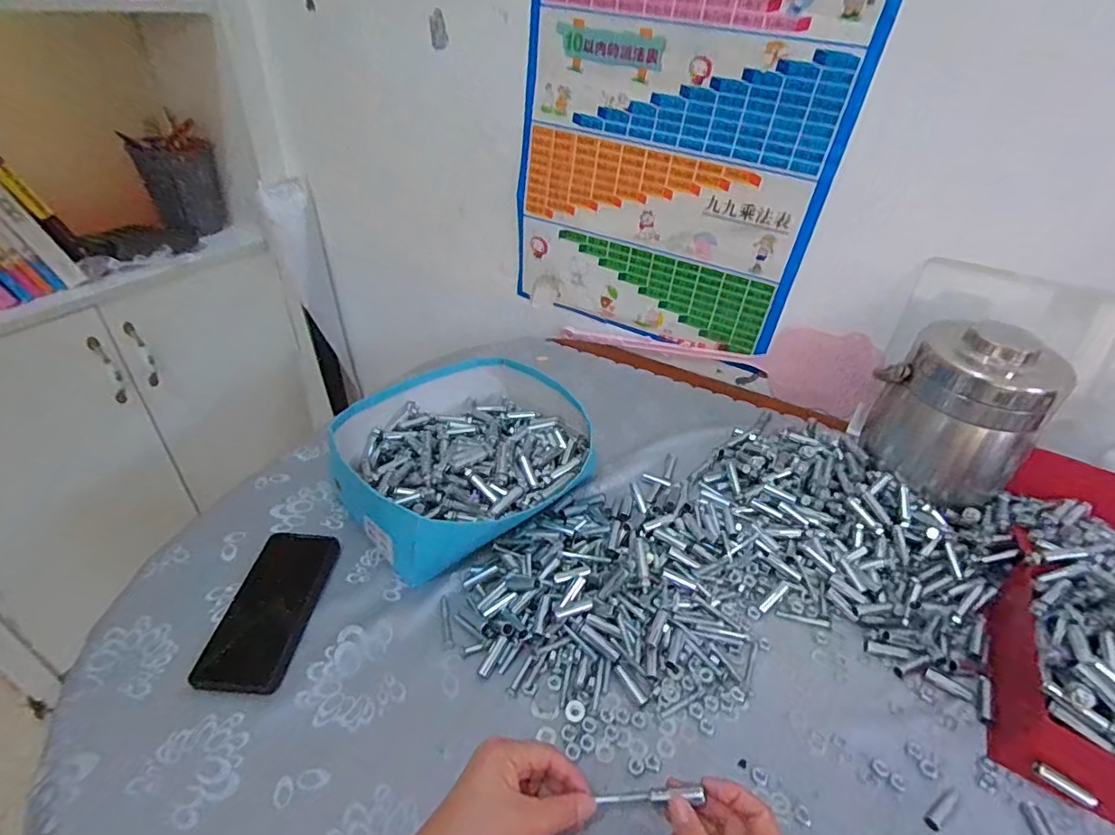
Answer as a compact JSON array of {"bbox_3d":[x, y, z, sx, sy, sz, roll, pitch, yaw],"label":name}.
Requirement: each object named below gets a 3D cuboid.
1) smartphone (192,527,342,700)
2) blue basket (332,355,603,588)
[{"bbox_3d":[-0.279,0.183,0.532,0.080,0.010,0.169,4,38,0],"label":"smartphone"},{"bbox_3d":[-0.103,0.037,0.671,0.308,0.087,0.258,-25,47,-32],"label":"blue basket"}]

